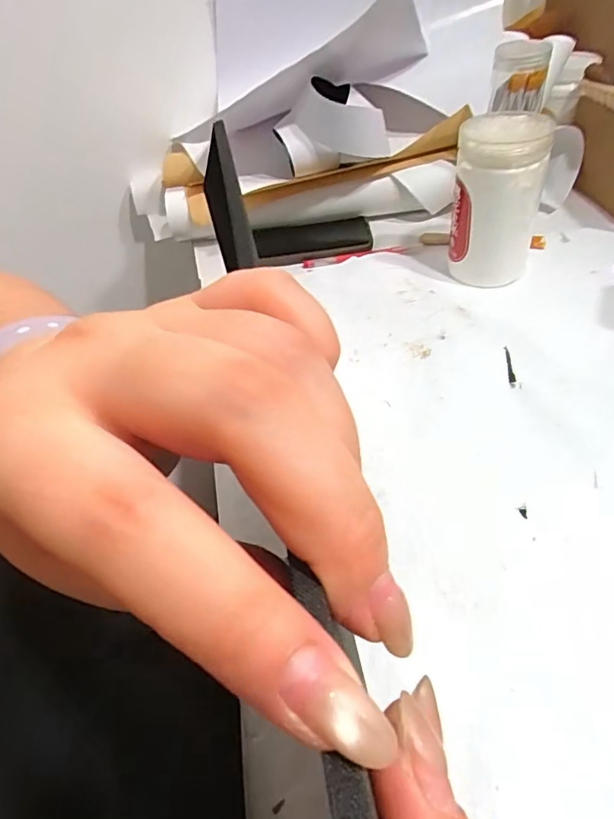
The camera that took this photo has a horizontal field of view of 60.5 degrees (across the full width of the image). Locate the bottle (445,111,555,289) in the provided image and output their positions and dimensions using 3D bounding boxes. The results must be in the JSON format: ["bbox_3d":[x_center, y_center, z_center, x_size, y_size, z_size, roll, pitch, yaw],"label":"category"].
[{"bbox_3d":[0.189,-0.213,0.537,0.084,0.143,0.075,10,49,16],"label":"bottle"}]

